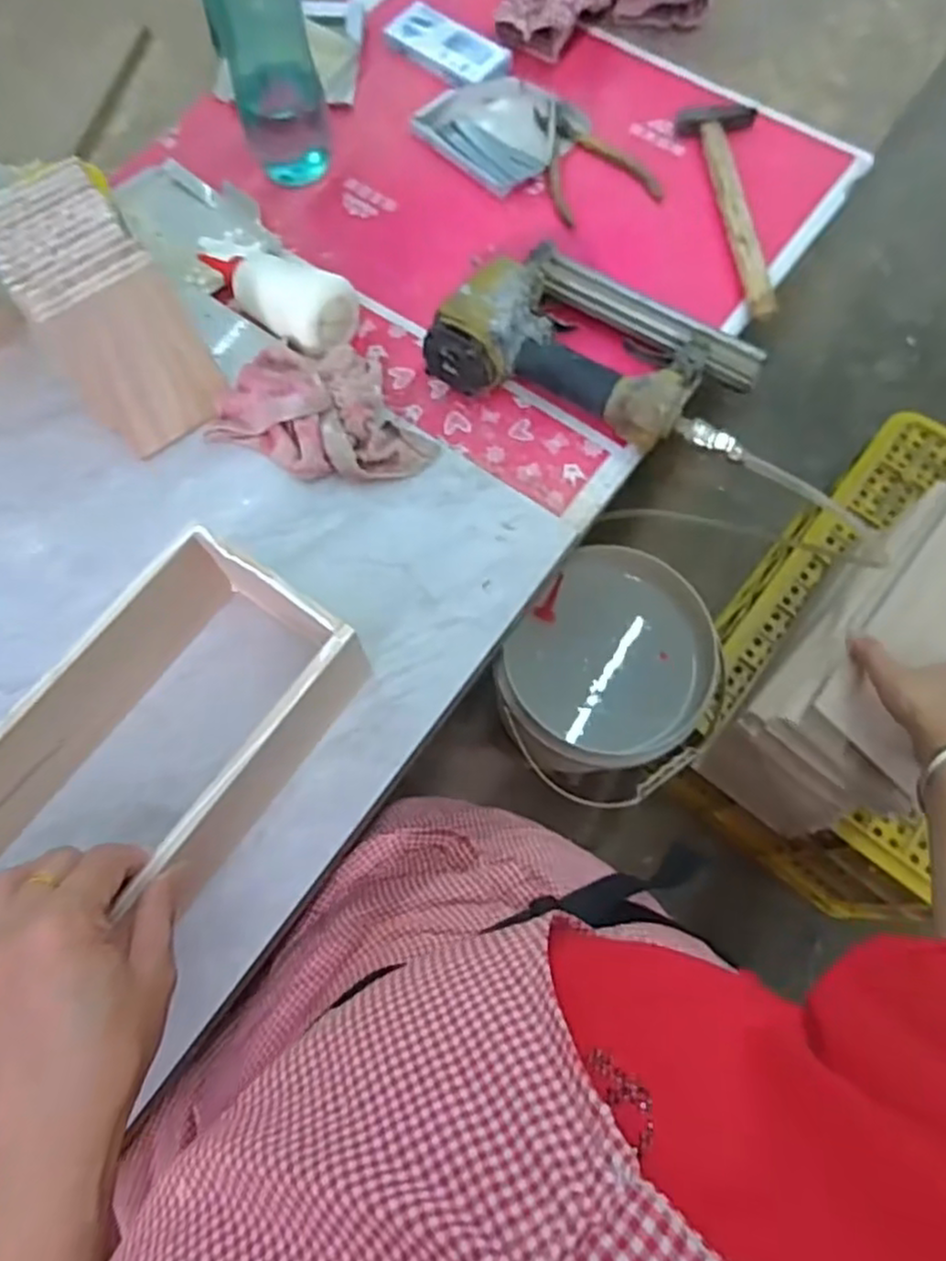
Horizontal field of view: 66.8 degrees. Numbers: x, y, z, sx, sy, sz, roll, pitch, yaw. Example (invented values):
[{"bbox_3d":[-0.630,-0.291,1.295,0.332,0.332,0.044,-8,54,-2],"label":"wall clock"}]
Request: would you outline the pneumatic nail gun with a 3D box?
[{"bbox_3d":[0.101,-0.227,0.566,0.242,0.063,0.146,19,70,5],"label":"pneumatic nail gun"}]

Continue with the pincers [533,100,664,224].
[{"bbox_3d":[0.104,-0.444,0.670,0.097,0.017,0.132,-22,72,-8],"label":"pincers"}]

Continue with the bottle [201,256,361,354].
[{"bbox_3d":[-0.163,-0.282,0.591,0.153,0.055,0.061,38,73,11],"label":"bottle"}]

